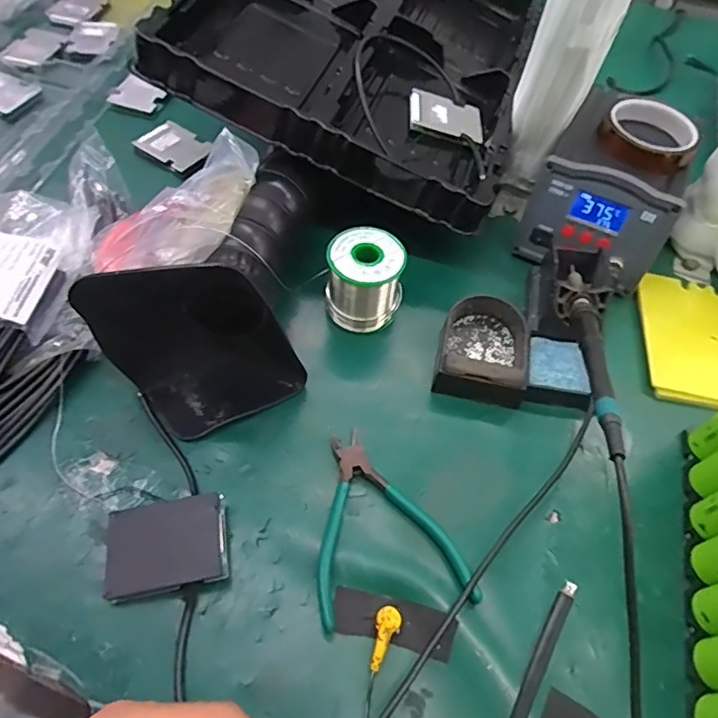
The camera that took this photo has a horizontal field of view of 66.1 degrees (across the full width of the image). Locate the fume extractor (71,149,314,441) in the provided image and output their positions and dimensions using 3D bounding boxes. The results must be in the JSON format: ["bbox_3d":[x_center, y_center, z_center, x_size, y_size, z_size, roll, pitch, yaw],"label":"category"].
[{"bbox_3d":[-0.081,-0.076,0.463,0.127,0.133,0.274,25,58,11],"label":"fume extractor"}]

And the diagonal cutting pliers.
[{"bbox_3d":[0.018,0.116,0.410,0.109,0.022,0.142,-5,57,-8],"label":"diagonal cutting pliers"}]

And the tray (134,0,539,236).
[{"bbox_3d":[0.030,-0.377,0.636,0.334,0.063,0.501,26,57,-8],"label":"tray"}]

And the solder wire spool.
[{"bbox_3d":[0.006,-0.073,0.513,0.069,0.077,0.065,2,56,-4],"label":"solder wire spool"}]

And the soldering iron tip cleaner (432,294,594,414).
[{"bbox_3d":[0.137,-0.007,0.500,0.132,0.036,0.104,6,56,-1],"label":"soldering iron tip cleaner"}]

